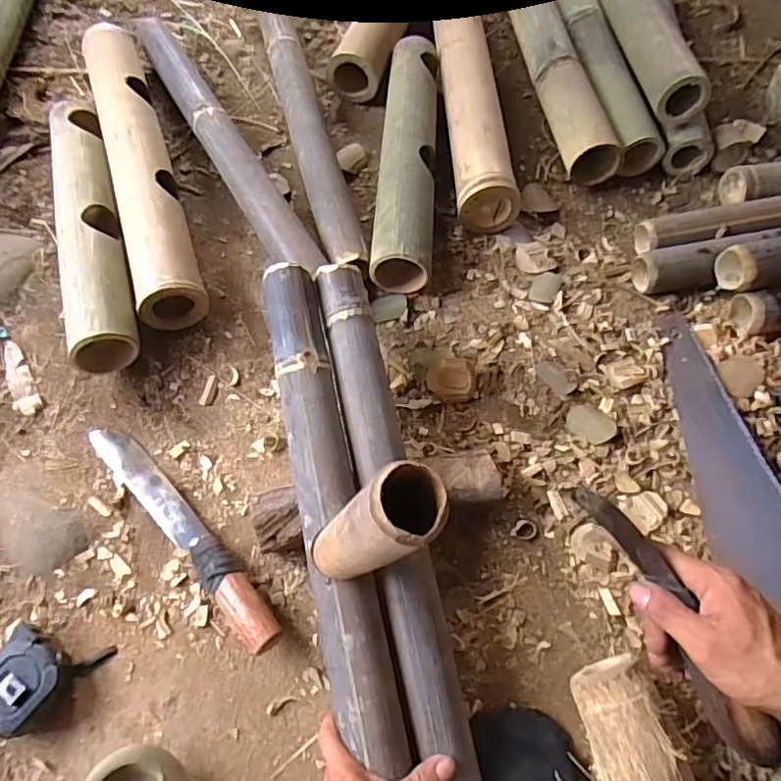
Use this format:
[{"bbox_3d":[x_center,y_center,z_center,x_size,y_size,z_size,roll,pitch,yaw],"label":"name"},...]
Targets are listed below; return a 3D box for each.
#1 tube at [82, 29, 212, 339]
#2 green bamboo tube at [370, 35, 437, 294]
[{"bbox_3d":[-0.368,-0.338,0.835,0.083,0.088,0.575,-18,65,-9],"label":"tube"},{"bbox_3d":[0.026,-0.356,0.846,0.080,0.080,0.467,3,64,2],"label":"green bamboo tube"}]

